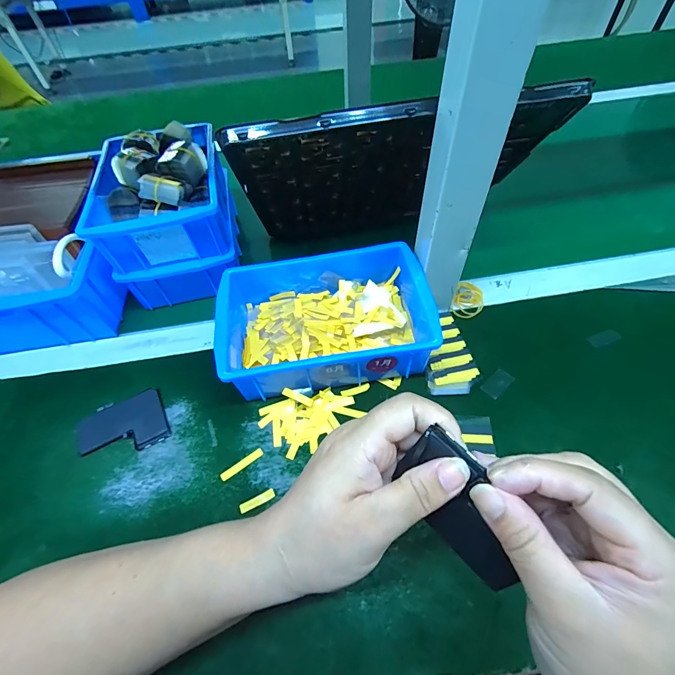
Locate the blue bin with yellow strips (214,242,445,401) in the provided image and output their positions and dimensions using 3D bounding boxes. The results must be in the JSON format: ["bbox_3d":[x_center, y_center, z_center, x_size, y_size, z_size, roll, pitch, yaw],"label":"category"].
[{"bbox_3d":[-0.011,-0.016,0.361,0.195,0.070,0.131,-9,52,-3],"label":"blue bin with yellow strips"}]

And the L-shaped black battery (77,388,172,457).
[{"bbox_3d":[-0.205,0.085,0.336,0.080,0.007,0.057,-20,54,-11],"label":"L-shaped black battery"}]

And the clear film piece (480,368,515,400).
[{"bbox_3d":[0.157,0.045,0.346,0.032,0.004,0.019,-38,52,-19],"label":"clear film piece"}]

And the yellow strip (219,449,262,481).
[{"bbox_3d":[-0.085,0.113,0.314,0.040,0.004,0.007,-32,57,-19],"label":"yellow strip"}]

